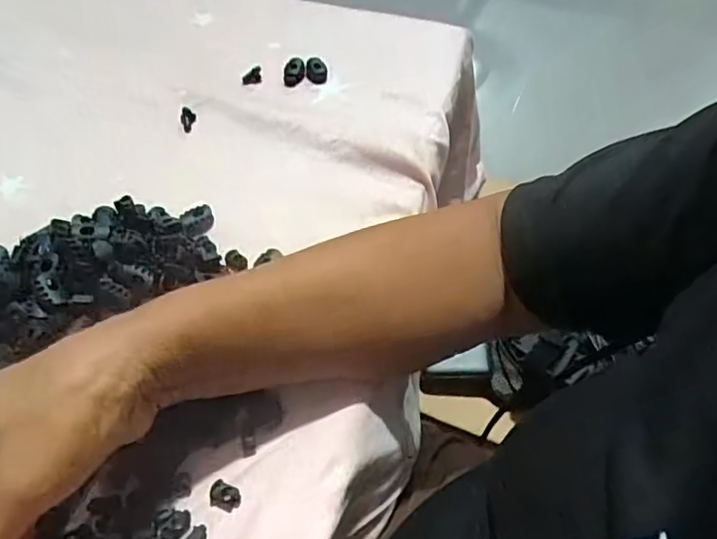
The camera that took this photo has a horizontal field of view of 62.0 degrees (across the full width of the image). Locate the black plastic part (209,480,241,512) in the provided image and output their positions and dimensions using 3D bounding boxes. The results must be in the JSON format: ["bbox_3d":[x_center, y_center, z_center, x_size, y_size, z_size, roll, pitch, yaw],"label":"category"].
[{"bbox_3d":[-0.069,0.117,0.308,0.016,0.007,0.012,15,55,8],"label":"black plastic part"}]

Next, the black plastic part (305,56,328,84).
[{"bbox_3d":[-0.036,-0.170,0.511,0.017,0.015,0.021,-8,55,-8],"label":"black plastic part"}]

